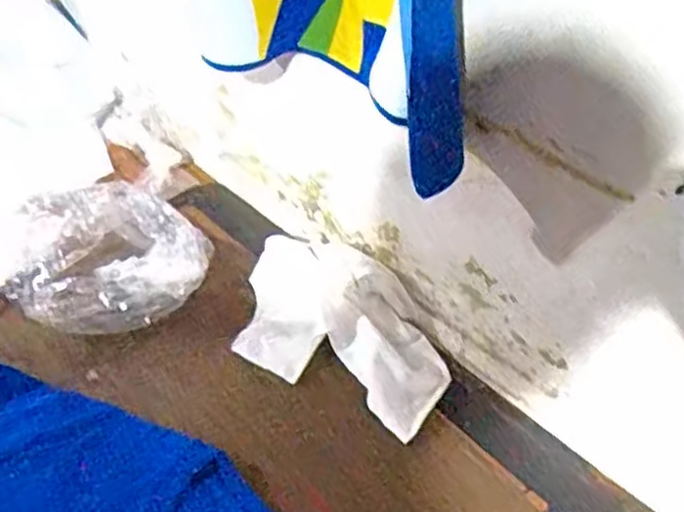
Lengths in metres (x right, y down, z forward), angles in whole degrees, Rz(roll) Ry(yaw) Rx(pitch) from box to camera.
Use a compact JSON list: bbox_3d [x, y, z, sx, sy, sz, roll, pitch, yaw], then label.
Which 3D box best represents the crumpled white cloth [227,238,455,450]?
[{"bbox_3d":[-0.003,0.069,0.753,0.253,0.038,0.162,26,48,19],"label":"crumpled white cloth"}]

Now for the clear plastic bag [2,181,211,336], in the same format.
[{"bbox_3d":[-0.238,-0.003,0.741,0.194,0.114,0.118,-9,47,-15],"label":"clear plastic bag"}]

